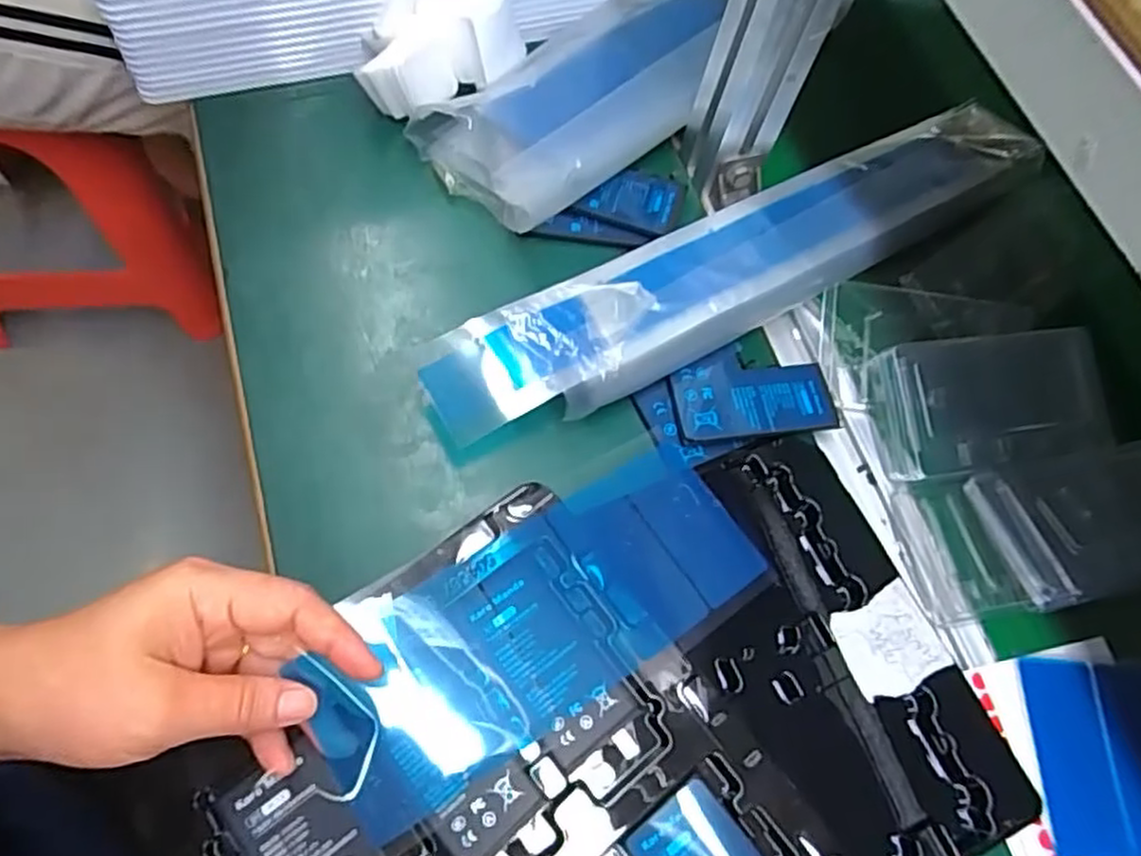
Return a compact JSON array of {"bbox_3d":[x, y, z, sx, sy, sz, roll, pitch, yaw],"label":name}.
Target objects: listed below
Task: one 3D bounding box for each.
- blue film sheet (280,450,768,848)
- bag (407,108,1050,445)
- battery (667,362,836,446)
[{"bbox_3d":[-0.012,0.082,0.343,0.211,0.023,0.092,-28,71,-20],"label":"blue film sheet"},{"bbox_3d":[0.105,-0.100,0.432,0.401,0.033,0.070,-26,72,-18],"label":"bag"},{"bbox_3d":[0.101,-0.015,0.414,0.086,0.009,0.046,-1,66,-9],"label":"battery"}]

